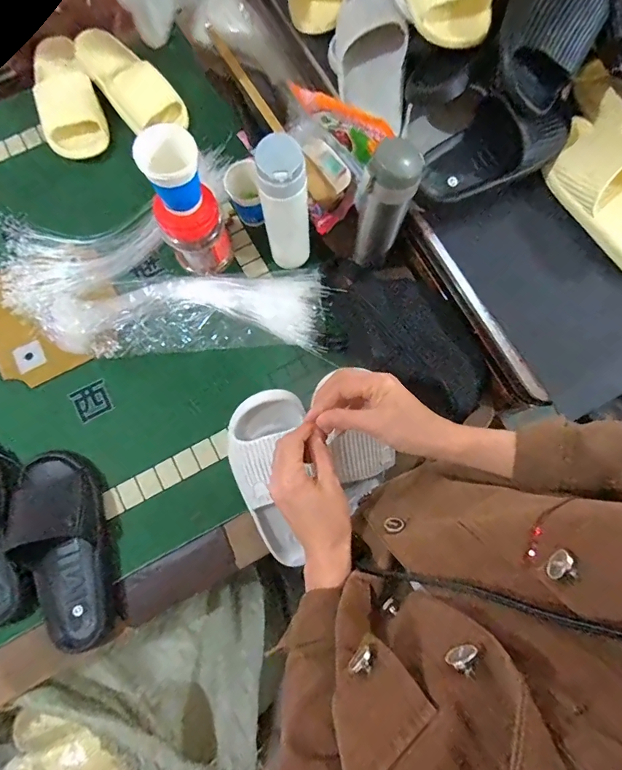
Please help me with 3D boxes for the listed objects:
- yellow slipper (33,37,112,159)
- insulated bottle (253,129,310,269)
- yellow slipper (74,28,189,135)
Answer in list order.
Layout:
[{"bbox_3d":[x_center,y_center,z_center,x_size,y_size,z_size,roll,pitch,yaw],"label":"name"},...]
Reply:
[{"bbox_3d":[-0.451,-0.538,0.753,0.117,0.066,0.267,-18,79,-3],"label":"yellow slipper"},{"bbox_3d":[-0.033,-0.248,0.592,0.072,0.213,0.058,-3,78,0],"label":"insulated bottle"},{"bbox_3d":[-0.329,-0.550,0.760,0.106,0.067,0.240,-42,81,-7],"label":"yellow slipper"}]

